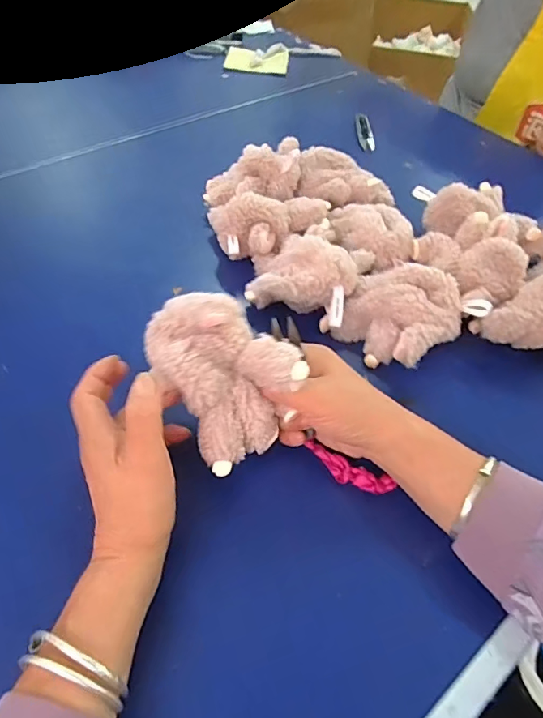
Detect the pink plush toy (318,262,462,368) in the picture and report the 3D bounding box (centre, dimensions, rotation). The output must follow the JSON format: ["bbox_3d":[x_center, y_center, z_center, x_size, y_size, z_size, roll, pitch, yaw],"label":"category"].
[{"bbox_3d":[0.125,-0.046,0.452,0.098,0.062,0.108,-37,63,-28],"label":"pink plush toy"}]

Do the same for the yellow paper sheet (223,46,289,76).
[{"bbox_3d":[-0.028,-0.585,0.901,0.120,0.006,0.085,4,62,2],"label":"yellow paper sheet"}]

